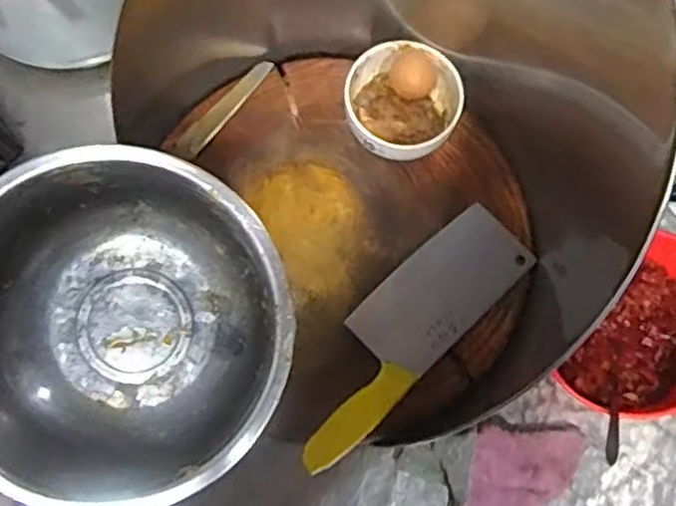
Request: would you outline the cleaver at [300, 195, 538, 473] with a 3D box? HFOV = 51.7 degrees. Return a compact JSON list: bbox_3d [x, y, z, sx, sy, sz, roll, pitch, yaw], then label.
[{"bbox_3d":[0.058,0.069,0.617,0.082,0.029,0.268,44,81,10],"label":"cleaver"}]

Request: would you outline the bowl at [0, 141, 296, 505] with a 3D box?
[{"bbox_3d":[-0.138,0.053,0.445,0.213,0.105,0.204,0,76,1],"label":"bowl"}]

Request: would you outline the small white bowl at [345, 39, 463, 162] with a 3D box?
[{"bbox_3d":[0.059,-0.138,0.653,0.104,0.056,0.106,0,76,1],"label":"small white bowl"}]

